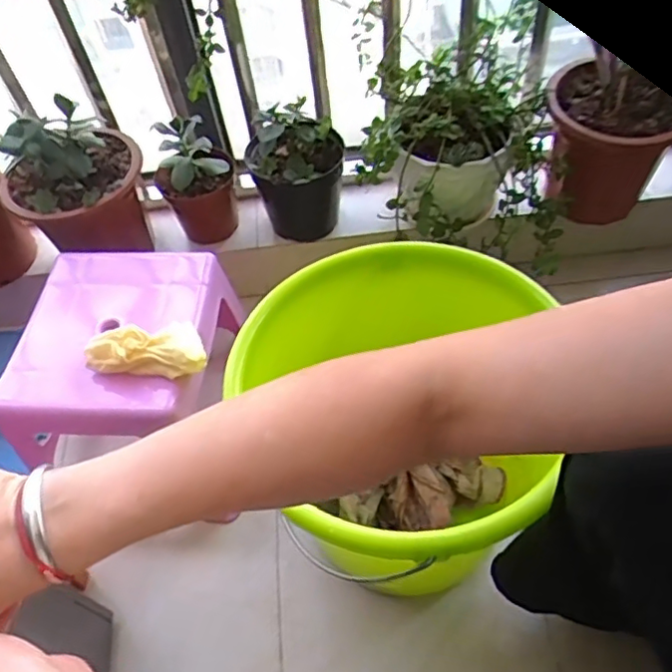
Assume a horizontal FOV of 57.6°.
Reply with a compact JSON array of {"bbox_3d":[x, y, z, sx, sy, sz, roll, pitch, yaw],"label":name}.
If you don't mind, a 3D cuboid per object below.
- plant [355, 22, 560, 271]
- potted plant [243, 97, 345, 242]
[{"bbox_3d":[0.184,-0.265,0.873,0.271,0.207,0.236,5,55,9],"label":"plant"},{"bbox_3d":[-0.055,-0.229,0.880,0.129,0.190,0.128,-8,54,0],"label":"potted plant"}]

